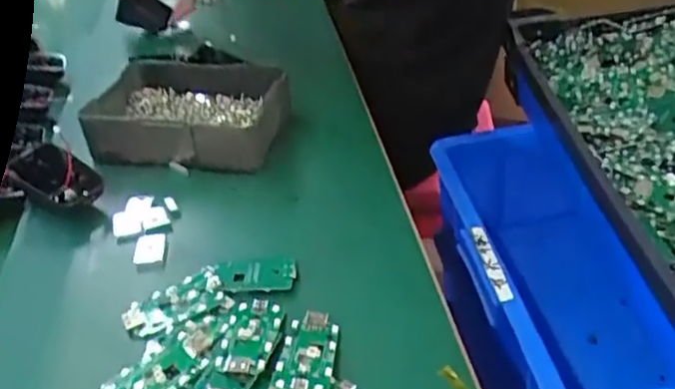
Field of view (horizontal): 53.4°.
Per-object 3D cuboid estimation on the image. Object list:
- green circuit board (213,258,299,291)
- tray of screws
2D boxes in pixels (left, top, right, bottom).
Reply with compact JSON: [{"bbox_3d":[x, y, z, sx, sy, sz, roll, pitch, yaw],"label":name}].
[{"bbox_3d":[-0.055,0.053,0.450,0.053,0.008,0.028,-3,36,7],"label":"green circuit board"},{"bbox_3d":[-0.130,-0.078,0.608,0.177,0.047,0.137,-2,36,8],"label":"tray of screws"}]

